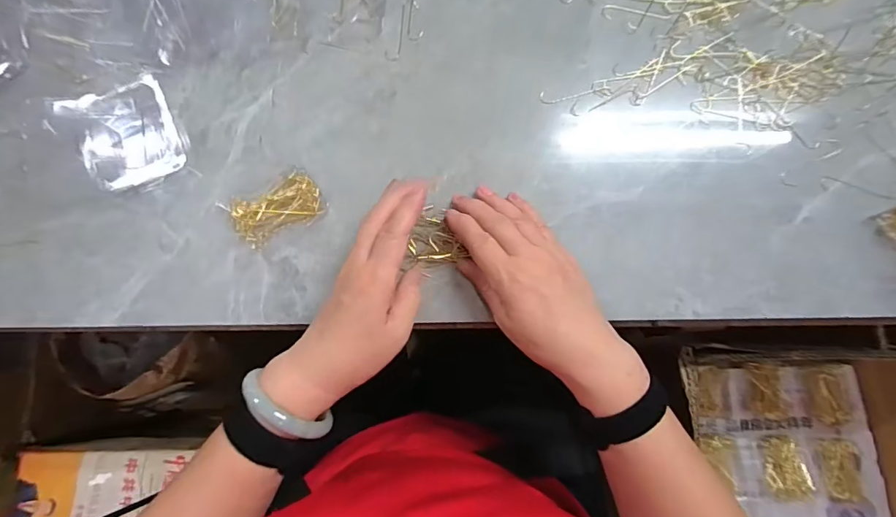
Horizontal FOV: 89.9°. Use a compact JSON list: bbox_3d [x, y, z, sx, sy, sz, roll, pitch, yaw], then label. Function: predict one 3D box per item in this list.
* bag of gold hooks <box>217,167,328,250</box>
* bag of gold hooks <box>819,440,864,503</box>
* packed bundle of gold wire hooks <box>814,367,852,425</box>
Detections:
[{"bbox_3d":[-0.141,-0.042,0.371,0.074,0.014,0.046,-31,81,-6],"label":"bag of gold hooks"},{"bbox_3d":[0.489,0.263,0.556,0.044,0.012,0.069,9,79,2],"label":"bag of gold hooks"},{"bbox_3d":[0.495,0.177,0.578,0.042,0.018,0.069,-3,79,-1],"label":"packed bundle of gold wire hooks"}]

